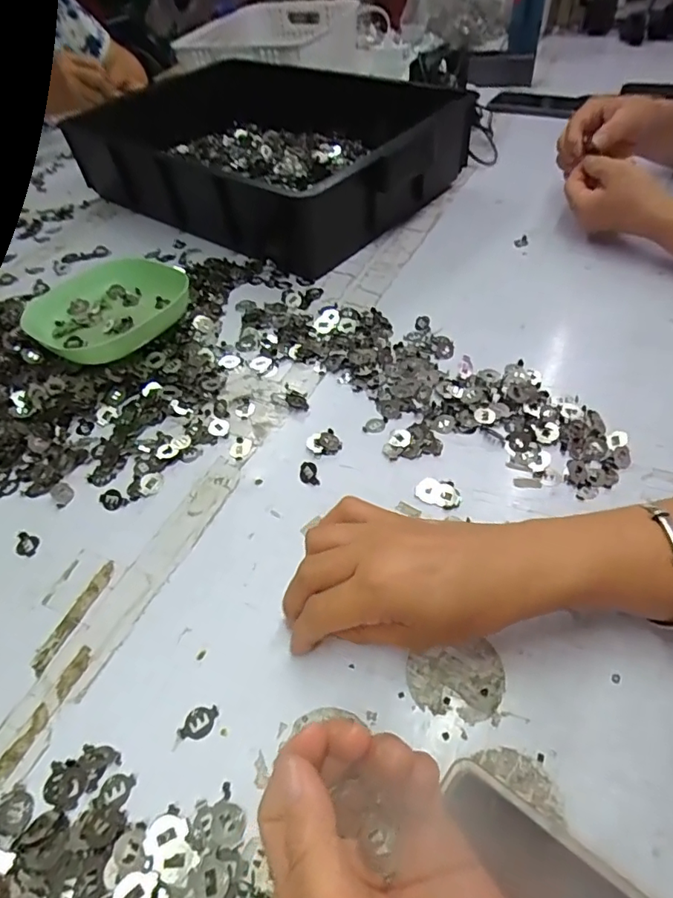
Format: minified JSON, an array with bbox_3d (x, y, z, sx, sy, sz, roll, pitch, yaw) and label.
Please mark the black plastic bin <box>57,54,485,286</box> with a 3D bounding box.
[{"bbox_3d":[-0.099,-0.442,0.753,0.515,0.110,0.400,27,56,27],"label":"black plastic bin"}]

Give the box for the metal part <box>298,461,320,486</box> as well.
[{"bbox_3d":[-0.022,0.019,0.411,0.014,0.005,0.023,-14,48,-6],"label":"metal part"}]

